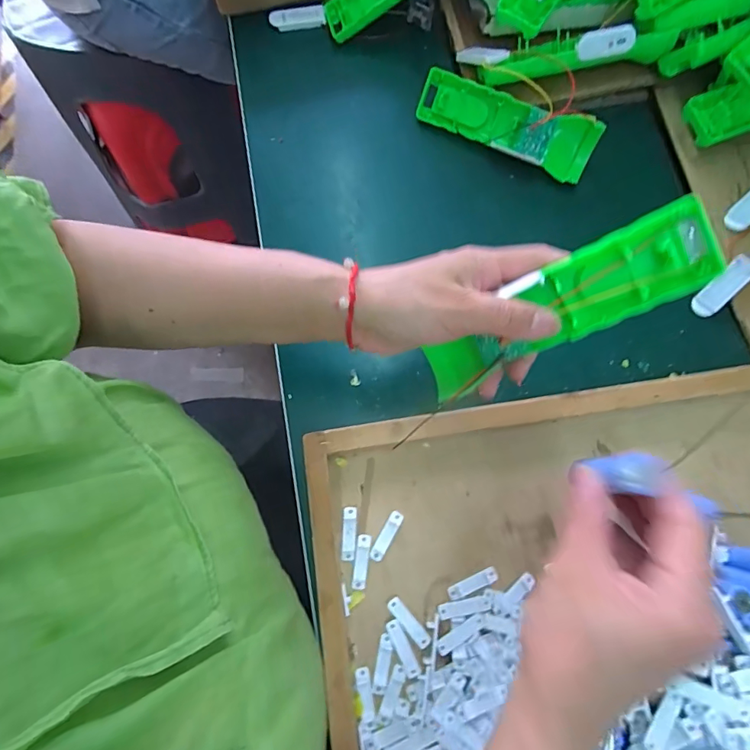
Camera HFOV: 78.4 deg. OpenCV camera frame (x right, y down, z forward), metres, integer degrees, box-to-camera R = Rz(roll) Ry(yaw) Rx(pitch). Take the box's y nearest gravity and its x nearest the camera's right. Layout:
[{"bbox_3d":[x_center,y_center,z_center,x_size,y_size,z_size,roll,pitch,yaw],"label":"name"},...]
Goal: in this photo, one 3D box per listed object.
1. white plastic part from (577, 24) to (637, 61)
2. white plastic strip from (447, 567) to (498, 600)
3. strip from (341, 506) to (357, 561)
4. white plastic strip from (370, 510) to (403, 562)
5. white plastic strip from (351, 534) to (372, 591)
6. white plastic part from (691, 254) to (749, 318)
[{"bbox_3d":[0.201,-0.290,0.401,0.050,0.022,0.007,-7,46,0],"label":"white plastic part"},{"bbox_3d":[0.071,0.151,0.334,0.038,0.004,0.009,-22,75,-7],"label":"white plastic strip"},{"bbox_3d":[-0.019,0.118,0.341,0.010,0.004,0.038,2,74,0],"label":"strip"},{"bbox_3d":[0.009,0.120,0.342,0.010,0.004,0.038,29,76,7],"label":"white plastic strip"},{"bbox_3d":[-0.010,0.136,0.336,0.011,0.004,0.037,6,74,1],"label":"white plastic strip"},{"bbox_3d":[0.300,-0.076,0.393,0.061,0.007,0.021,-44,78,3],"label":"white plastic part"}]

